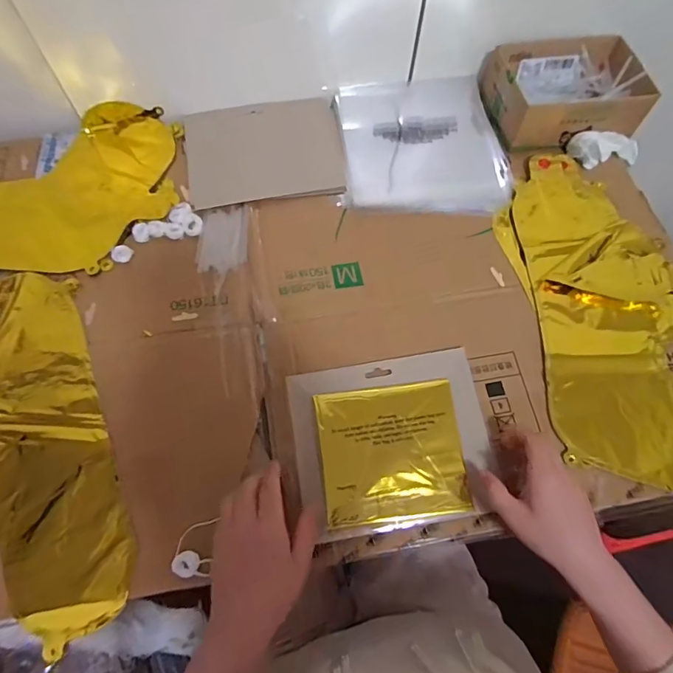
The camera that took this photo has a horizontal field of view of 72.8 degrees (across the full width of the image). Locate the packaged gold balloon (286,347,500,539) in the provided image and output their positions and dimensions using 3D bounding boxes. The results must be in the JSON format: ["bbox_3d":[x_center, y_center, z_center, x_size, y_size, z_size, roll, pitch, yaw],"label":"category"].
[{"bbox_3d":[0.056,0.099,0.458,0.193,0.014,0.159,-8,66,-5],"label":"packaged gold balloon"}]

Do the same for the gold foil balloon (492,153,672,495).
[{"bbox_3d":[0.317,-0.029,0.515,0.216,0.027,0.424,-8,66,-5],"label":"gold foil balloon"}]

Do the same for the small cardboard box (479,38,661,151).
[{"bbox_3d":[0.314,-0.340,0.631,0.190,0.059,0.145,-9,66,-5],"label":"small cardboard box"}]

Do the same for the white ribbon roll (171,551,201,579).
[{"bbox_3d":[-0.131,0.198,0.397,0.021,0.006,0.021,0,65,-1],"label":"white ribbon roll"}]

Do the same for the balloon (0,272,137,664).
[{"bbox_3d":[-0.400,0.131,0.430,0.359,0.025,0.357,-18,67,-9],"label":"balloon"}]

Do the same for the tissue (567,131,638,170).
[{"bbox_3d":[0.368,-0.253,0.615,0.112,0.030,0.047,-10,65,-22],"label":"tissue"}]

